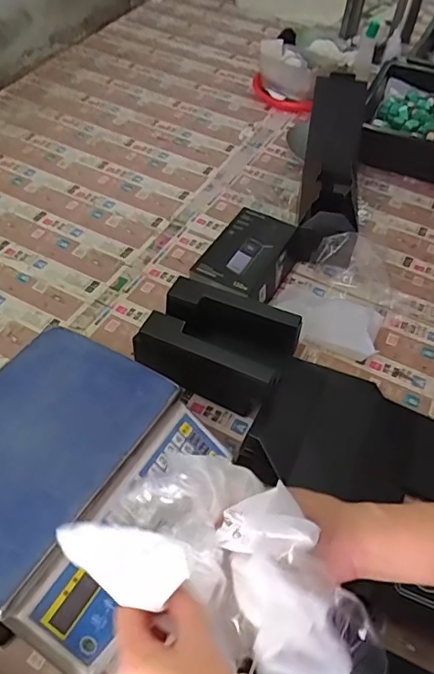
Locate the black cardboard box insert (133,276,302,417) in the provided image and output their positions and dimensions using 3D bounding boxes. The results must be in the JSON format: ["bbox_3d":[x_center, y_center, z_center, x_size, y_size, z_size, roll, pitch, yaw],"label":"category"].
[{"bbox_3d":[-0.001,0.017,0.689,0.183,0.117,0.105,23,52,15],"label":"black cardboard box insert"}]

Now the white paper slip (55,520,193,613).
[{"bbox_3d":[-0.060,0.144,0.323,0.080,0.007,0.046,11,89,-2],"label":"white paper slip"}]

